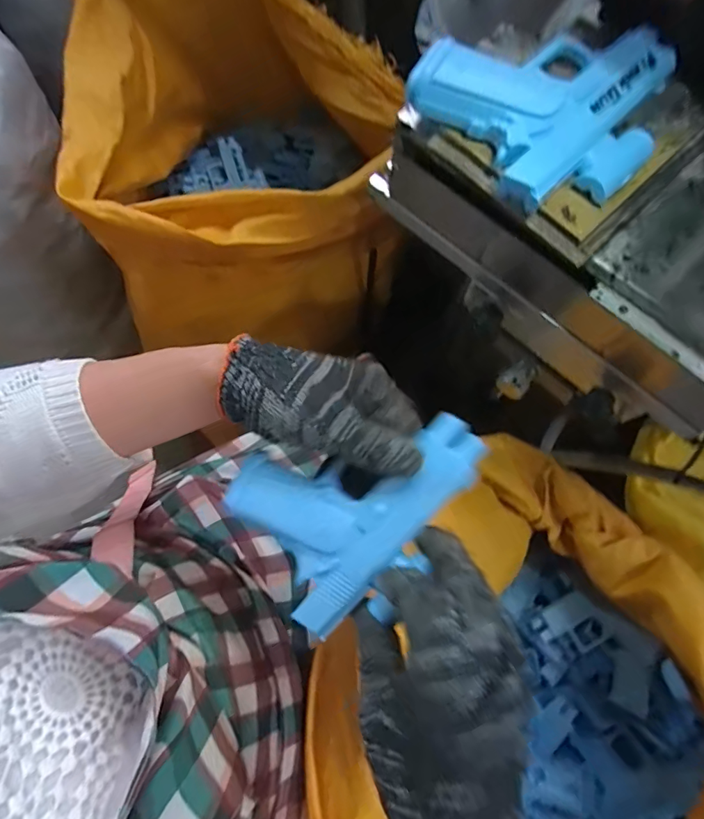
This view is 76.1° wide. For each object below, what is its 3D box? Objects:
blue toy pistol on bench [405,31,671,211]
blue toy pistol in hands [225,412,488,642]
[{"bbox_3d":[0.119,-0.176,0.253,0.133,0.017,0.117,-36,79,-10],"label":"blue toy pistol on bench"},{"bbox_3d":[-0.002,0.045,0.272,0.100,0.028,0.140,44,93,15],"label":"blue toy pistol in hands"}]

